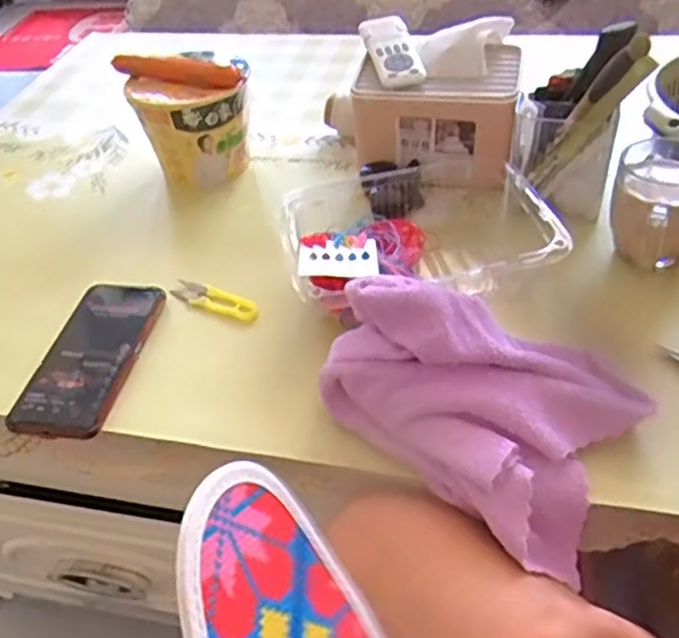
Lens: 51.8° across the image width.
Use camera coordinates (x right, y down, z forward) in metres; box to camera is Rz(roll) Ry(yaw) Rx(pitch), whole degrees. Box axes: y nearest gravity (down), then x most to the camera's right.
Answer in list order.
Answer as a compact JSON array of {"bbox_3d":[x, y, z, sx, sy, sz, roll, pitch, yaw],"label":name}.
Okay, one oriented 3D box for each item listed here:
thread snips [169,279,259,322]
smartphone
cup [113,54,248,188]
[{"bbox_3d":[-0.113,-0.014,0.639,0.087,0.015,0.026,16,47,22],"label":"thread snips"},{"bbox_3d":[-0.209,0.031,0.587,0.079,0.016,0.166,3,43,10],"label":"smartphone"},{"bbox_3d":[-0.165,-0.223,0.777,0.119,0.133,0.115,-20,44,-15],"label":"cup"}]

